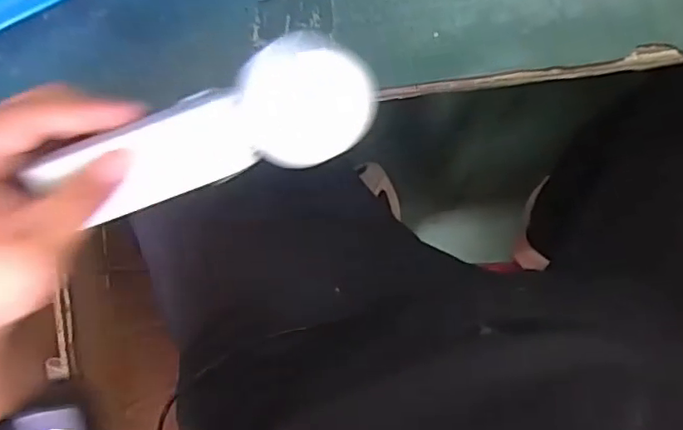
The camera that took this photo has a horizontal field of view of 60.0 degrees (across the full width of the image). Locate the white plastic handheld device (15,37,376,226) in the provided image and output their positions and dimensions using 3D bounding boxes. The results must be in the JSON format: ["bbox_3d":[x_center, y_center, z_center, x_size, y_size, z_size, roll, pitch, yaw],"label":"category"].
[{"bbox_3d":[-0.065,-0.043,0.309,0.162,0.030,0.064,-20,111,-3],"label":"white plastic handheld device"}]

